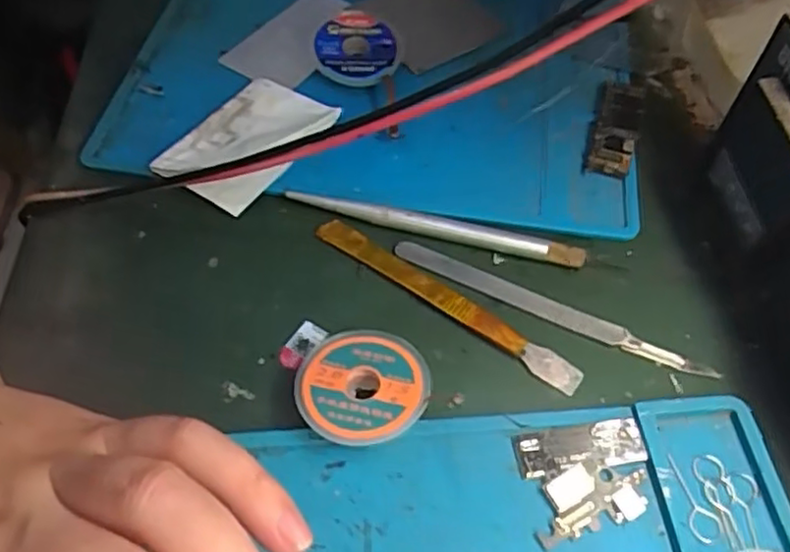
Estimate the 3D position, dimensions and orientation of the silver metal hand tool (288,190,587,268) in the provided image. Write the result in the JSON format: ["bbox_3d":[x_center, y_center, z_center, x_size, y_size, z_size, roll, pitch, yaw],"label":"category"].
[{"bbox_3d":[0.016,-0.021,0.277,0.124,0.009,0.008,12,55,6],"label":"silver metal hand tool"}]

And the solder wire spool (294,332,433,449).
[{"bbox_3d":[-0.011,0.039,0.233,0.044,0.013,0.041,1,54,-1],"label":"solder wire spool"}]

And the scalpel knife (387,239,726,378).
[{"bbox_3d":[0.059,0.012,0.259,0.129,0.004,0.009,21,57,13],"label":"scalpel knife"}]

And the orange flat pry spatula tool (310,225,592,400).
[{"bbox_3d":[0.019,0.008,0.260,0.119,0.004,0.012,32,59,19],"label":"orange flat pry spatula tool"}]

